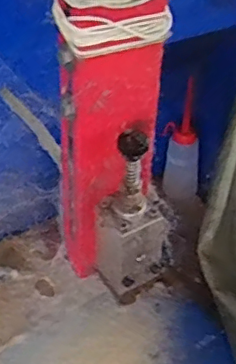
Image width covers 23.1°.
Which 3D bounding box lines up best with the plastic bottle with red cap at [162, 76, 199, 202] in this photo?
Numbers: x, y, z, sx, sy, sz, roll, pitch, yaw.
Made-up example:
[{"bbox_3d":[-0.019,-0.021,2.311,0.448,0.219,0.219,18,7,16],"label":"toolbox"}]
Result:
[{"bbox_3d":[0.097,-0.059,0.825,0.042,0.209,0.058,-13,44,-20],"label":"plastic bottle with red cap"}]

